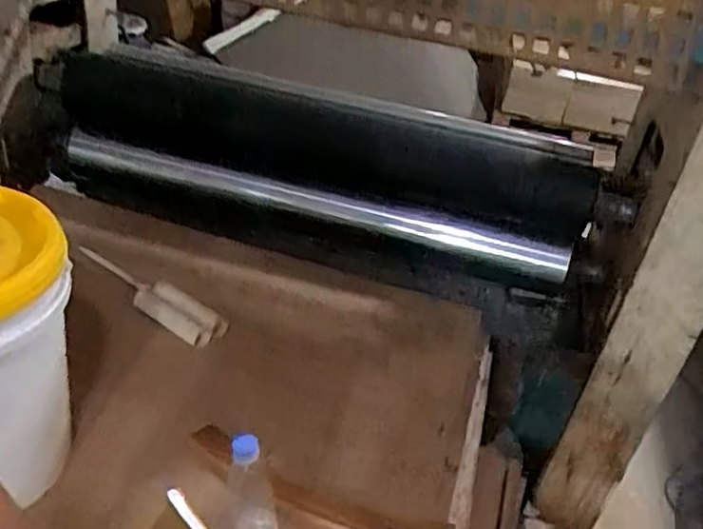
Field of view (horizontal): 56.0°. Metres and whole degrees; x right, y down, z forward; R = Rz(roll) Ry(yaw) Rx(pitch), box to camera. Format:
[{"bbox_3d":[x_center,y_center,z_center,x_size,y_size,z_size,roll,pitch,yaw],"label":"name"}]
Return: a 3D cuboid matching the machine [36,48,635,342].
[{"bbox_3d":[-0.093,-0.216,1.732,1.489,0.394,0.343,17,34,12],"label":"machine"}]

